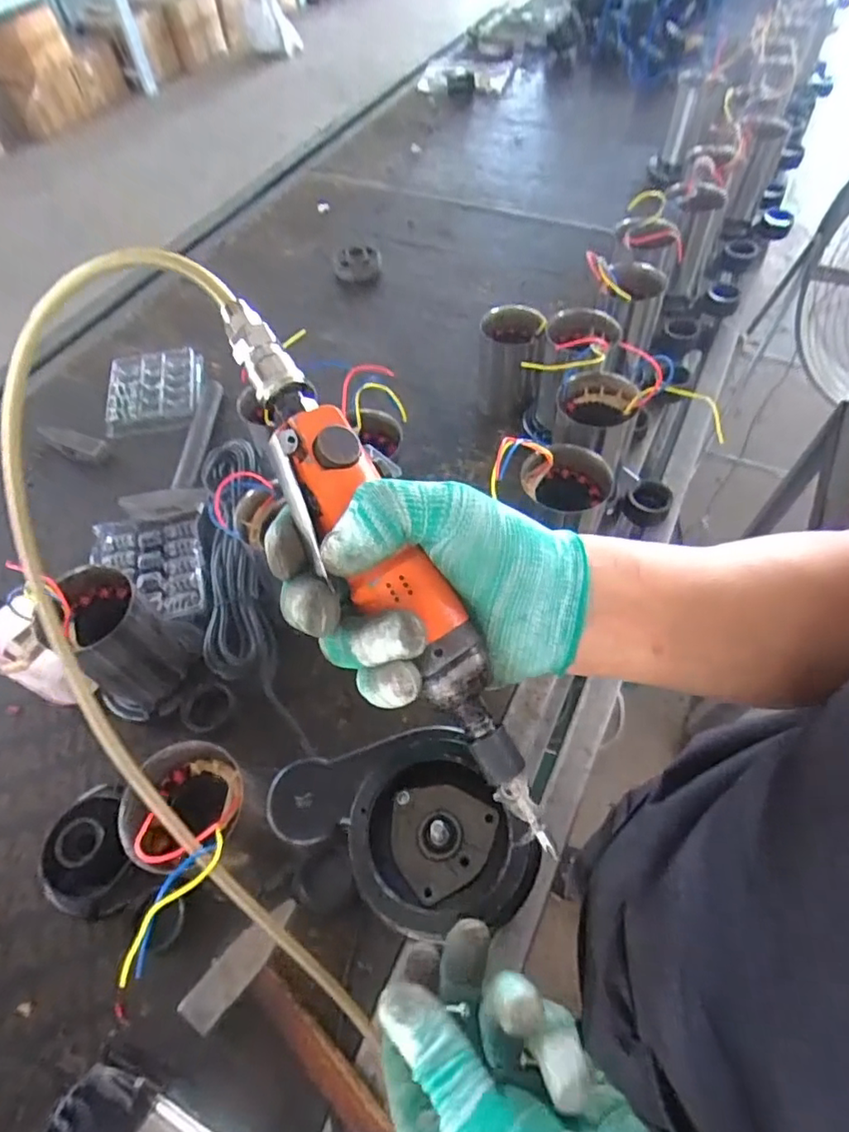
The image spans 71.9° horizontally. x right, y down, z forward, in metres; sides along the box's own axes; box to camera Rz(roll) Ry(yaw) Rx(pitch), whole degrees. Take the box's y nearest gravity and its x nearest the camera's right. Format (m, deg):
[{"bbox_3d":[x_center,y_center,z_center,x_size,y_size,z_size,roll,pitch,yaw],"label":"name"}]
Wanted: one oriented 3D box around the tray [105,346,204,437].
[{"bbox_3d":[-0.432,-0.282,0.945,0.140,0.035,0.174,-10,57,-4],"label":"tray"}]

